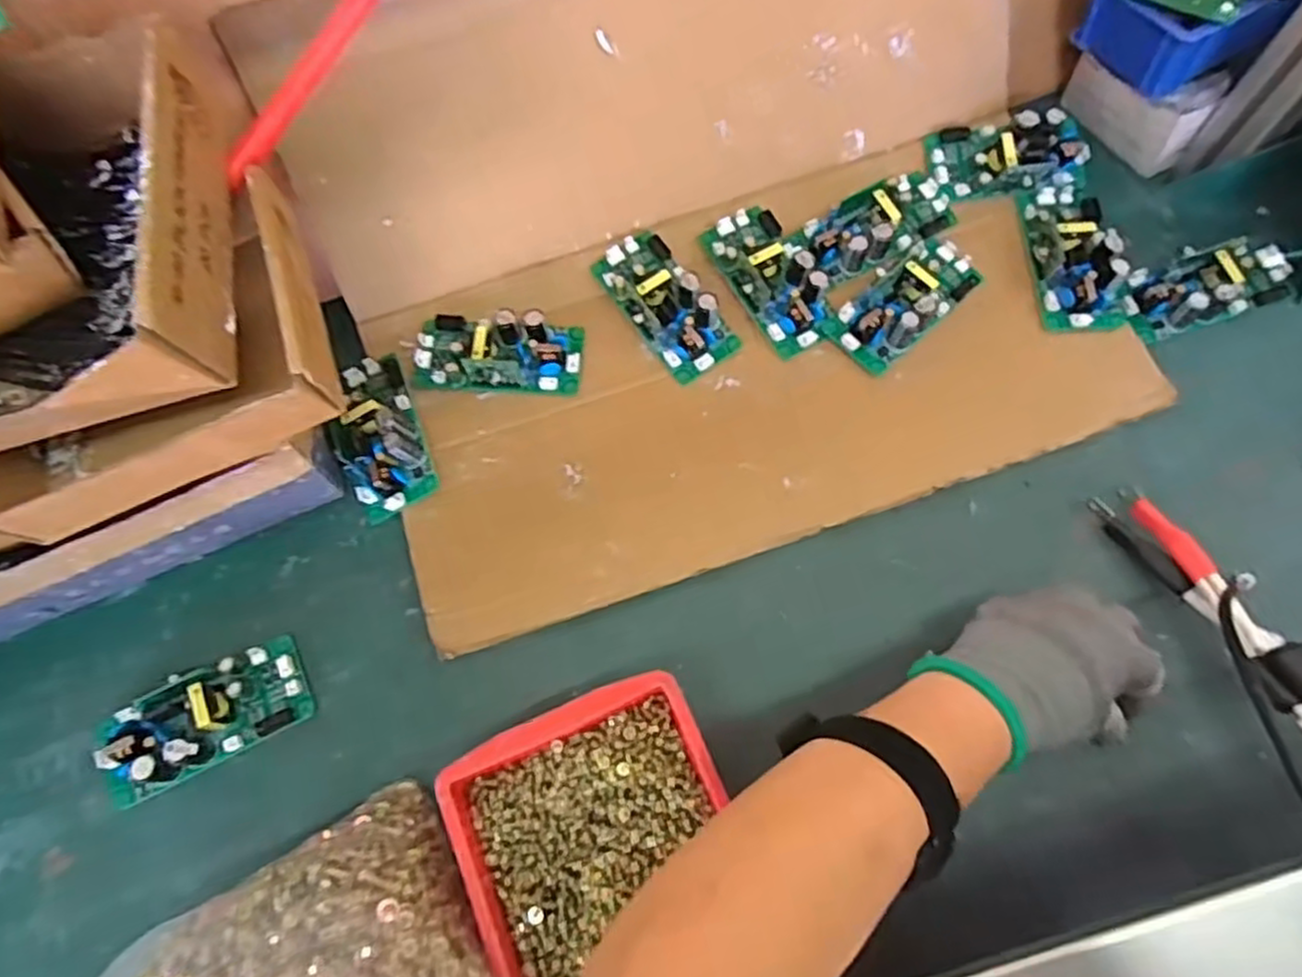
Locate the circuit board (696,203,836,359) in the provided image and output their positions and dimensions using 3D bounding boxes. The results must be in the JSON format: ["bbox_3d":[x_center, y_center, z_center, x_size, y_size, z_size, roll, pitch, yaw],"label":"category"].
[{"bbox_3d":[0.087,-0.156,0.529,0.055,0.027,0.117,-28,72,-8],"label":"circuit board"}]

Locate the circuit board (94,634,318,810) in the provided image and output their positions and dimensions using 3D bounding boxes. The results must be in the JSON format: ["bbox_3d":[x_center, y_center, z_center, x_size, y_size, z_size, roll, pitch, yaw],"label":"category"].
[{"bbox_3d":[-0.266,0.134,0.432,0.116,0.034,0.052,-27,72,-7],"label":"circuit board"}]

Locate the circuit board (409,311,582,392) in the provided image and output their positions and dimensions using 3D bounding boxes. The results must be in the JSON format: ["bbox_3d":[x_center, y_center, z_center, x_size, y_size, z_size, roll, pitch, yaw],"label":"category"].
[{"bbox_3d":[-0.109,-0.098,0.517,0.115,0.023,0.056,5,71,4],"label":"circuit board"}]

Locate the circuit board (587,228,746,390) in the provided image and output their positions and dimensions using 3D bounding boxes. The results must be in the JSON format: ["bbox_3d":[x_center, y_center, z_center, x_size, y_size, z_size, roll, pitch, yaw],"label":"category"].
[{"bbox_3d":[0.009,-0.136,0.526,0.055,0.028,0.115,-32,73,-9],"label":"circuit board"}]

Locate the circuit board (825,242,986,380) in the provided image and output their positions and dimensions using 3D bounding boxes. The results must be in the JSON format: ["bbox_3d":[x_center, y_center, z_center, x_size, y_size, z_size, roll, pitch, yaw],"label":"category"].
[{"bbox_3d":[0.184,-0.135,0.518,0.117,0.027,0.052,-38,74,-11],"label":"circuit board"}]

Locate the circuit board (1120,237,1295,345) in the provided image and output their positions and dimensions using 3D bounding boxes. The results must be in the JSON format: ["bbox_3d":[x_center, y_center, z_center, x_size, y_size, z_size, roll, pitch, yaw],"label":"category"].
[{"bbox_3d":[0.396,-0.146,0.518,0.116,0.022,0.052,-18,71,-4],"label":"circuit board"}]

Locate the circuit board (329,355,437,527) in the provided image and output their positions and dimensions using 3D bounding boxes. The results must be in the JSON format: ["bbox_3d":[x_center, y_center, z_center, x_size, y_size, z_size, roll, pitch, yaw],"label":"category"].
[{"bbox_3d":[-0.186,-0.043,0.496,0.054,0.027,0.116,-21,72,-5],"label":"circuit board"}]

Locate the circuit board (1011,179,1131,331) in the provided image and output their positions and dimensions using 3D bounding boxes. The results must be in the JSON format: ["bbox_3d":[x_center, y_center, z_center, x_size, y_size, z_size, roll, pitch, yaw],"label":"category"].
[{"bbox_3d":[0.306,-0.174,0.528,0.059,0.028,0.122,-5,71,0],"label":"circuit board"}]

